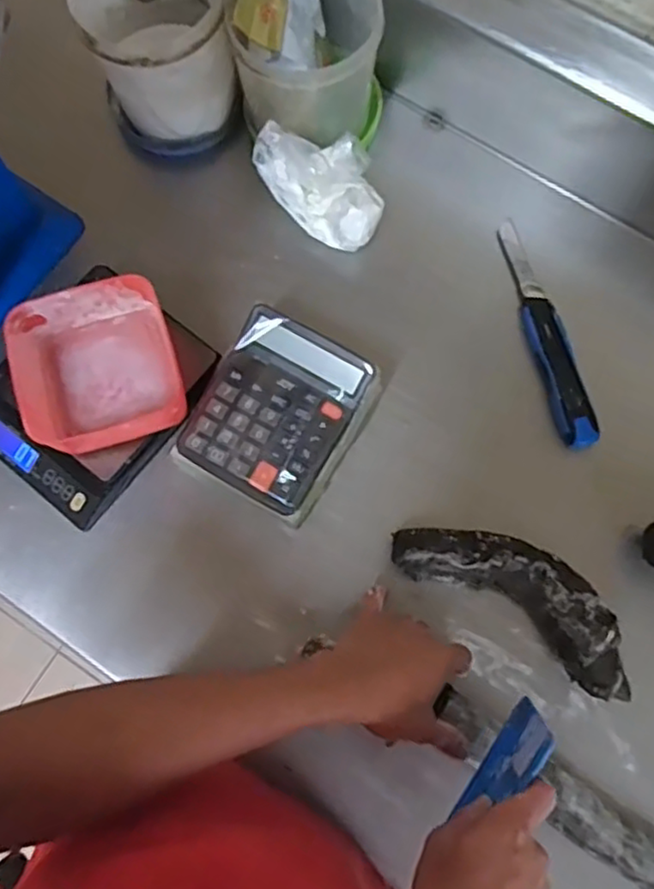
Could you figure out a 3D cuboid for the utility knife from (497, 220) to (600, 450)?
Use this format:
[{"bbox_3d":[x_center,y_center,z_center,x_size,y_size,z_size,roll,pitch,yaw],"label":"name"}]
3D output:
[{"bbox_3d":[0.213,-0.113,0.656,0.039,0.014,0.238,-12,76,-3],"label":"utility knife"}]

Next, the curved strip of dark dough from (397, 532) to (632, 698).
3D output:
[{"bbox_3d":[0.168,0.131,0.580,0.232,0.054,0.077,33,78,8],"label":"curved strip of dark dough"}]

